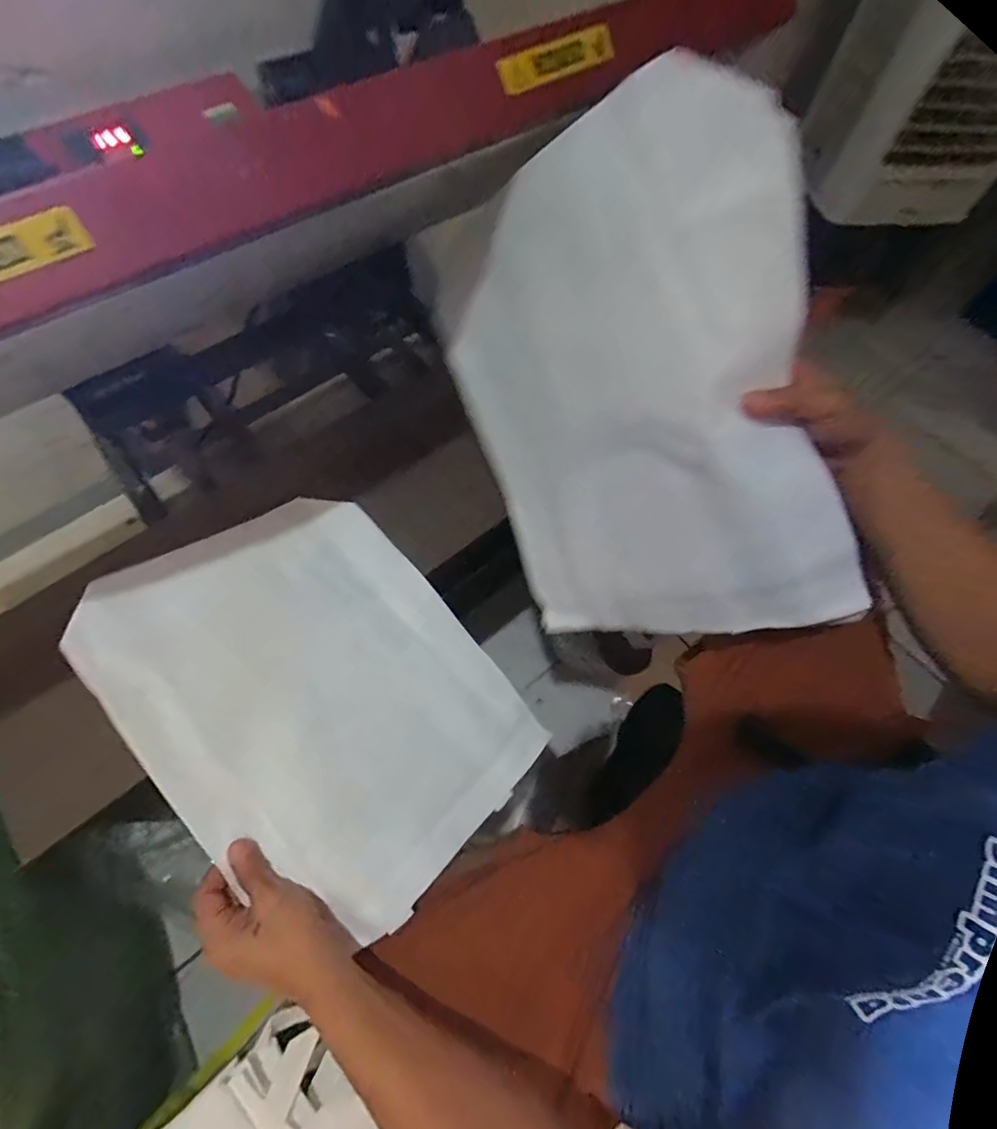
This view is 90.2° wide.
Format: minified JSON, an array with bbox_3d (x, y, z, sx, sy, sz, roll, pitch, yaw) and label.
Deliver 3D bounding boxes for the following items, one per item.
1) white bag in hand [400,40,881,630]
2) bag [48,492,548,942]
[{"bbox_3d":[0.108,-0.120,0.433,0.042,0.291,0.410,-40,115,-47],"label":"white bag in hand"},{"bbox_3d":[-0.180,0.123,0.521,0.311,0.040,0.420,-36,83,-33],"label":"bag"}]

